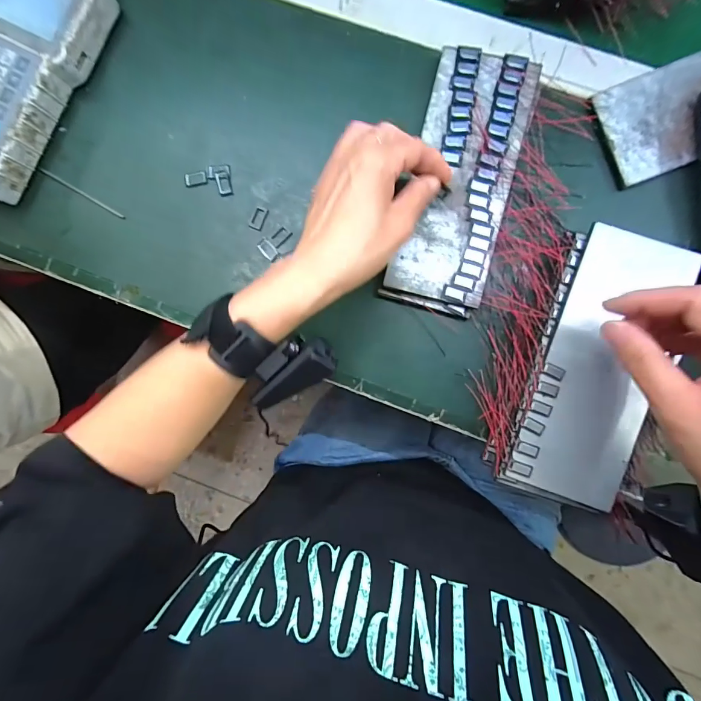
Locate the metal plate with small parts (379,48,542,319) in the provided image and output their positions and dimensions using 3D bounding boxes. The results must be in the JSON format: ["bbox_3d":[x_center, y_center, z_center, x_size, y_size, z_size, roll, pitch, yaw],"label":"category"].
[{"bbox_3d":[0.092,-0.138,0.318,0.080,0.012,0.208,14,92,6],"label":"metal plate with small parts"}]

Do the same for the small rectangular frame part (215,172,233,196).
[{"bbox_3d":[-0.113,-0.150,0.342,0.013,0.004,0.023,-12,89,4],"label":"small rectangular frame part"}]

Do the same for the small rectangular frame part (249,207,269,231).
[{"bbox_3d":[-0.081,-0.117,0.339,0.012,0.004,0.021,21,91,3],"label":"small rectangular frame part"}]

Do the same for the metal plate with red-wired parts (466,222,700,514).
[{"bbox_3d":[0.166,0.008,0.293,0.117,0.040,0.198,17,86,6],"label":"metal plate with red-wired parts"}]

